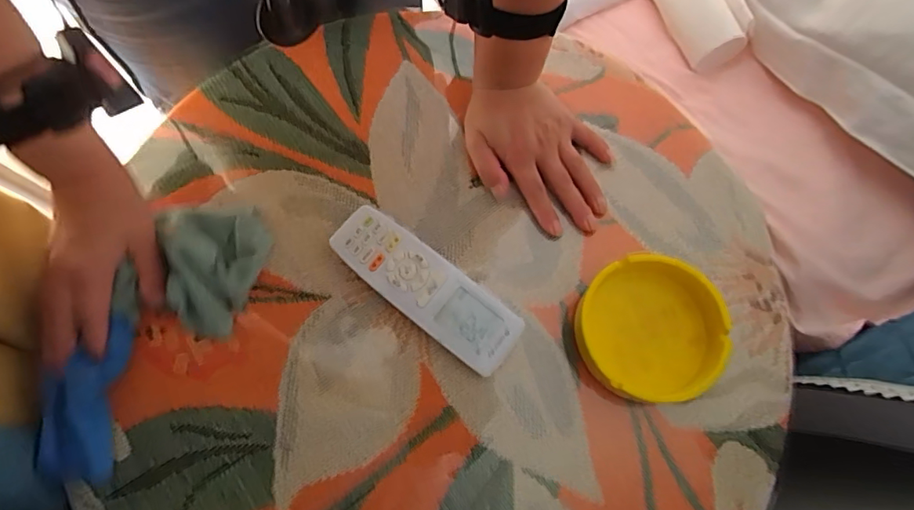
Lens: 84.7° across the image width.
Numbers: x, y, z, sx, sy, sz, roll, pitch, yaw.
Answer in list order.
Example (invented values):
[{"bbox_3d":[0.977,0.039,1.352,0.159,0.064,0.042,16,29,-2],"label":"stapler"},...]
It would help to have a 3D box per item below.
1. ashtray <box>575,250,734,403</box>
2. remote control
[{"bbox_3d":[0.142,0.054,0.374,0.101,0.031,0.099,8,70,3],"label":"ashtray"},{"bbox_3d":[-0.025,0.025,0.388,0.158,0.027,0.049,37,74,12],"label":"remote control"}]

